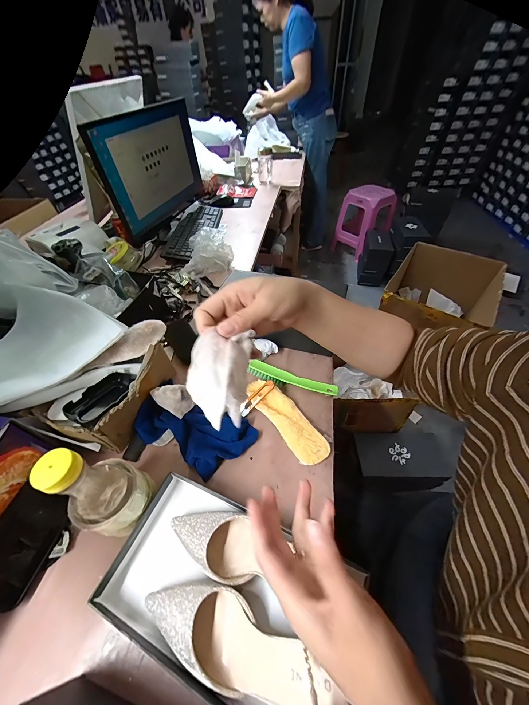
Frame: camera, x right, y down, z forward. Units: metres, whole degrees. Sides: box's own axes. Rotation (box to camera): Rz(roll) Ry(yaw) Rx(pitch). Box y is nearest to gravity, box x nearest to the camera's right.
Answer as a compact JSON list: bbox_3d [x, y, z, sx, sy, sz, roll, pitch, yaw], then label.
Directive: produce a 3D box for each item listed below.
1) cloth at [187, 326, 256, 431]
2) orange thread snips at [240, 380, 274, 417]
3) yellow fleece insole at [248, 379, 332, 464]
[{"bbox_3d":[-0.040,0.021,0.227,0.056,0.038,0.077,5,88,23],"label":"cloth"},{"bbox_3d":[-0.015,0.088,0.496,0.086,0.009,0.021,-45,57,-2],"label":"orange thread snips"},{"bbox_3d":[0.037,0.117,0.473,0.059,0.025,0.194,-32,55,-23],"label":"yellow fleece insole"}]

